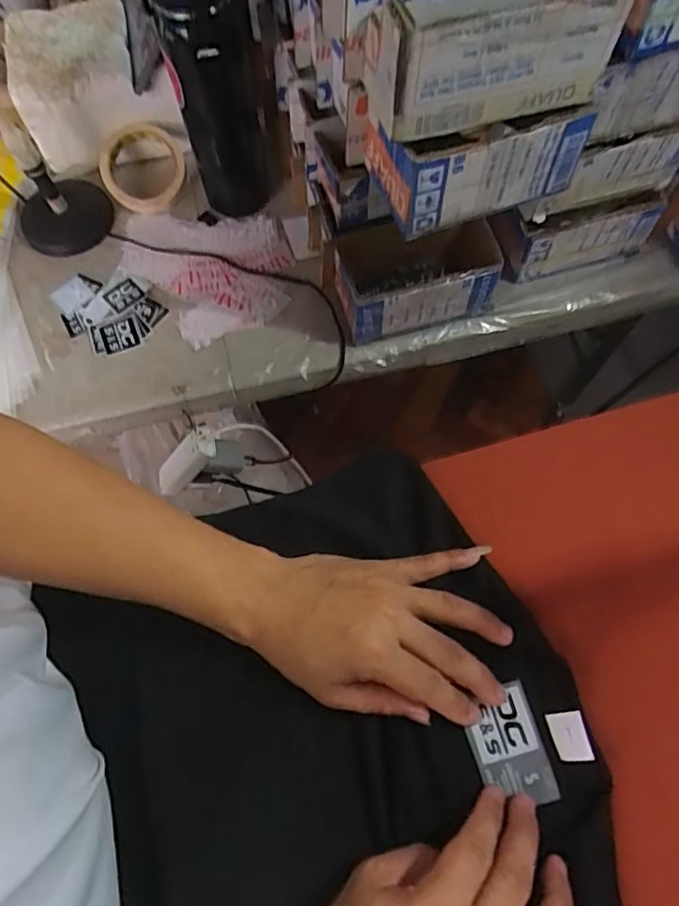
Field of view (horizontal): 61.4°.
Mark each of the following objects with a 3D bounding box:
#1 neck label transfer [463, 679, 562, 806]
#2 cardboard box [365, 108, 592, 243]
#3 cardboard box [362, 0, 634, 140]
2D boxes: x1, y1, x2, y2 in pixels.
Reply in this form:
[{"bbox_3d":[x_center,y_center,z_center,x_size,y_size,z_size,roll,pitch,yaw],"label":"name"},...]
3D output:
[{"bbox_3d":[0.102,0.179,0.347,0.042,0.004,0.064,-15,69,-5],"label":"neck label transfer"},{"bbox_3d":[0.107,-0.239,0.443,0.155,0.078,0.085,-13,69,-5],"label":"cardboard box"},{"bbox_3d":[0.099,-0.264,0.367,0.156,0.081,0.061,-13,69,-5],"label":"cardboard box"}]

